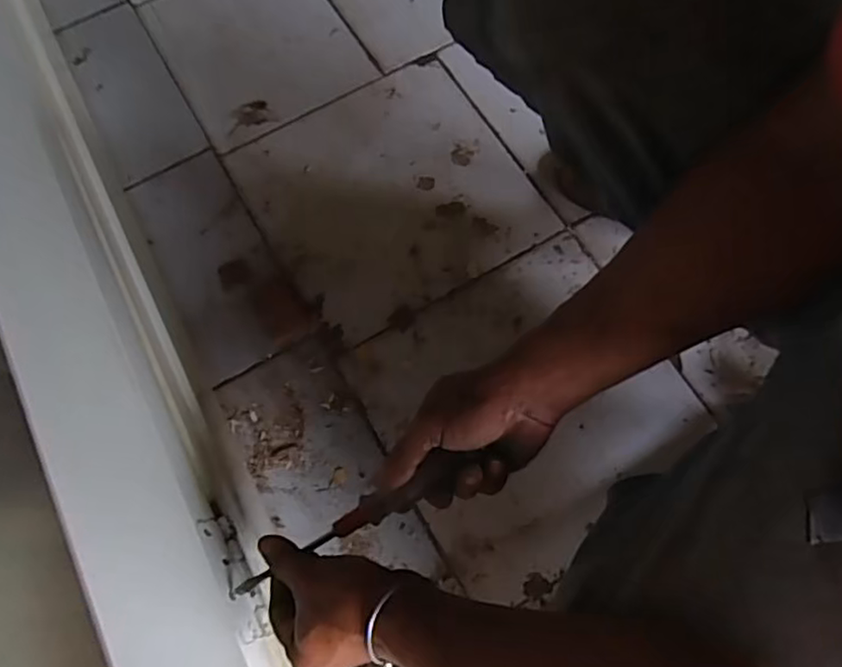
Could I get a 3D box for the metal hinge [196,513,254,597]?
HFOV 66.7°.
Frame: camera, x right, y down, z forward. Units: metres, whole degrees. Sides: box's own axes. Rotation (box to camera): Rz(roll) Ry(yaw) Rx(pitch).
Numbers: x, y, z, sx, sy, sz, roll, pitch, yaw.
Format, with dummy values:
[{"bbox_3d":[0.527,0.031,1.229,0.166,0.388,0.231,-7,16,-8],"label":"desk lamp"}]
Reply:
[{"bbox_3d":[-0.154,0.174,0.507,0.015,0.031,0.061,-28,71,-7],"label":"metal hinge"}]

